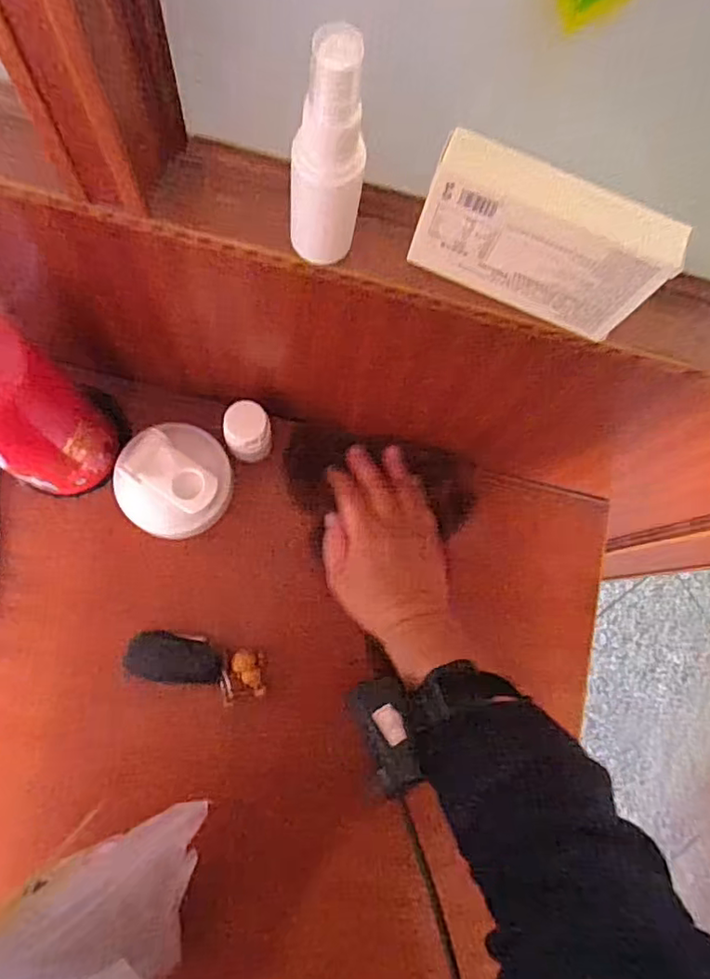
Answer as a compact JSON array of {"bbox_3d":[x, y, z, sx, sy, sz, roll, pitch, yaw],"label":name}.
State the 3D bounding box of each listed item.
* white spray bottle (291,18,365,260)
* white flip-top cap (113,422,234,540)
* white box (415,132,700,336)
[{"bbox_3d":[-0.012,-0.129,0.240,0.029,0.099,0.026,6,77,-5],"label":"white spray bottle"},{"bbox_3d":[-0.142,-0.007,0.465,0.082,0.055,0.085,1,77,-6],"label":"white flip-top cap"},{"bbox_3d":[0.082,-0.111,0.266,0.104,0.068,0.025,22,76,-1],"label":"white box"}]

